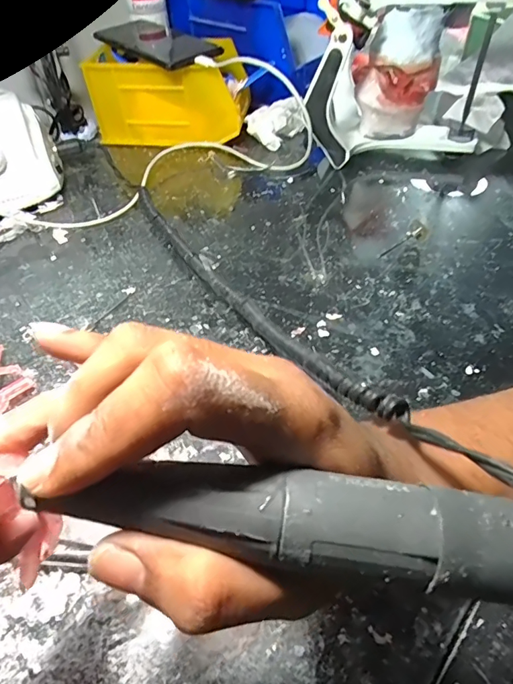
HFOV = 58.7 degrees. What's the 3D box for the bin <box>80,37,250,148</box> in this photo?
[{"bbox_3d":[-0.100,-0.294,0.542,0.170,0.087,0.096,3,48,5],"label":"bin"}]

